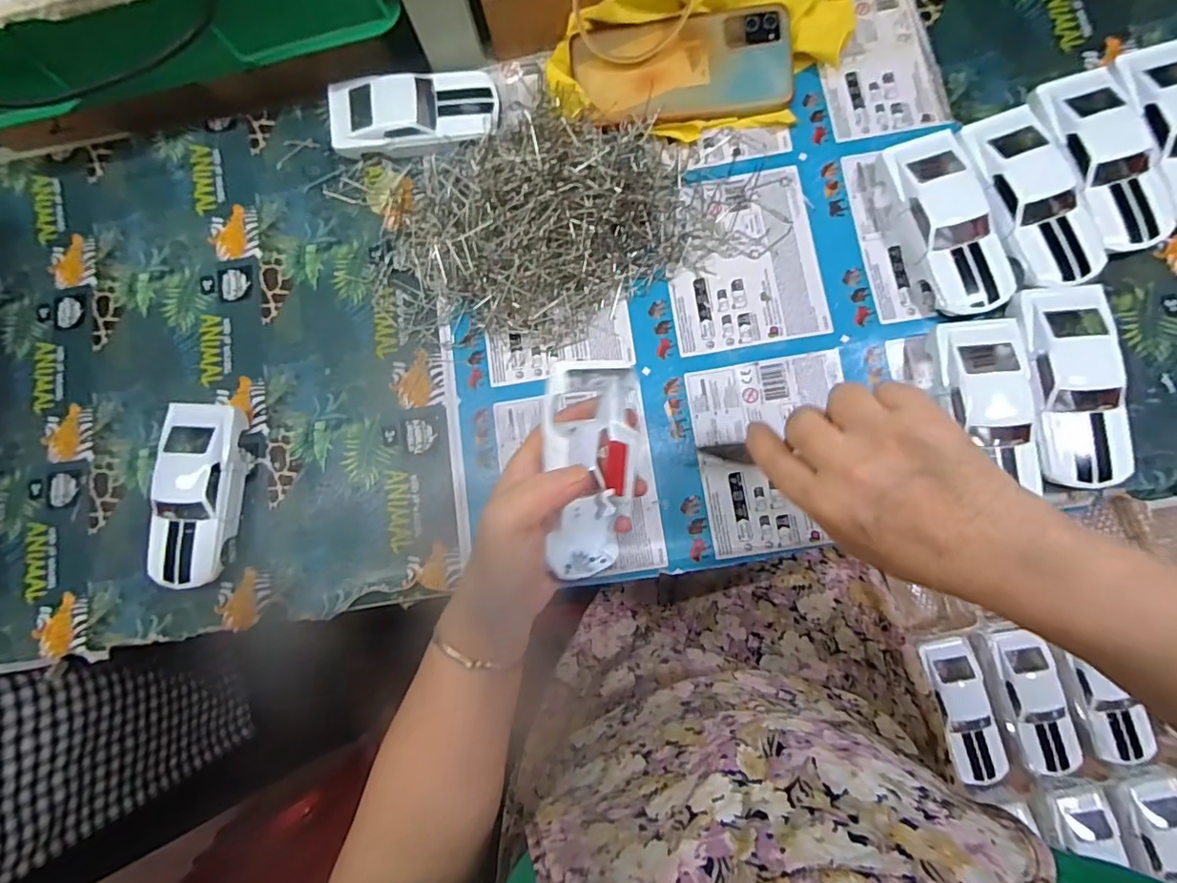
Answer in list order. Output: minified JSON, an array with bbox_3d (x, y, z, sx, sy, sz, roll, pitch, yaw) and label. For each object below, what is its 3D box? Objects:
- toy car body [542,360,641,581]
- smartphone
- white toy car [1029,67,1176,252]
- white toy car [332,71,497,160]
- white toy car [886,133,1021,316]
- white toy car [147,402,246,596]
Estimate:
[{"bbox_3d":[0.001,0.017,0.333,0.055,0.050,0.130,5,105,6],"label":"toy car body"},{"bbox_3d":[0.072,-0.286,0.423,0.161,0.013,0.076,-6,94,1],"label":"smartphone"},{"bbox_3d":[0.354,-0.194,0.385,0.058,0.031,0.130,-15,82,3],"label":"white toy car"},{"bbox_3d":[-0.136,-0.256,0.432,0.128,0.034,0.056,-1,83,5],"label":"white toy car"},{"bbox_3d":[0.253,-0.152,0.390,0.053,0.030,0.130,-14,82,3],"label":"white toy car"},{"bbox_3d":[-0.289,0.038,0.410,0.051,0.030,0.131,5,83,6],"label":"white toy car"}]

